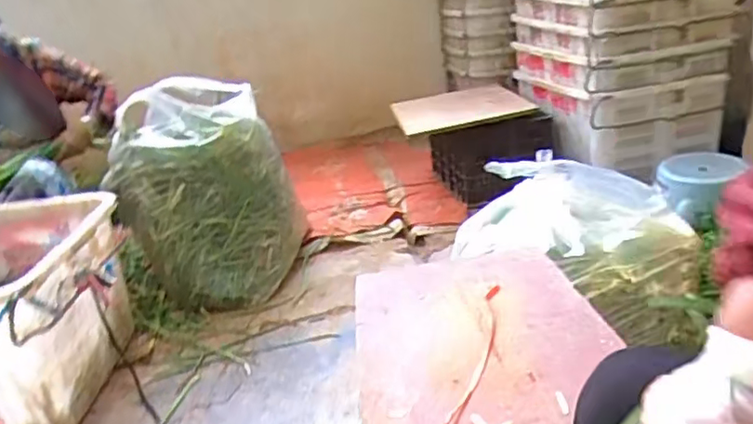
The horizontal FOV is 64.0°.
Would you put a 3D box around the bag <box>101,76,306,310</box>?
[{"bbox_3d":[-0.417,-0.075,1.618,0.346,0.497,0.428,1,22,23],"label":"bag"}]

